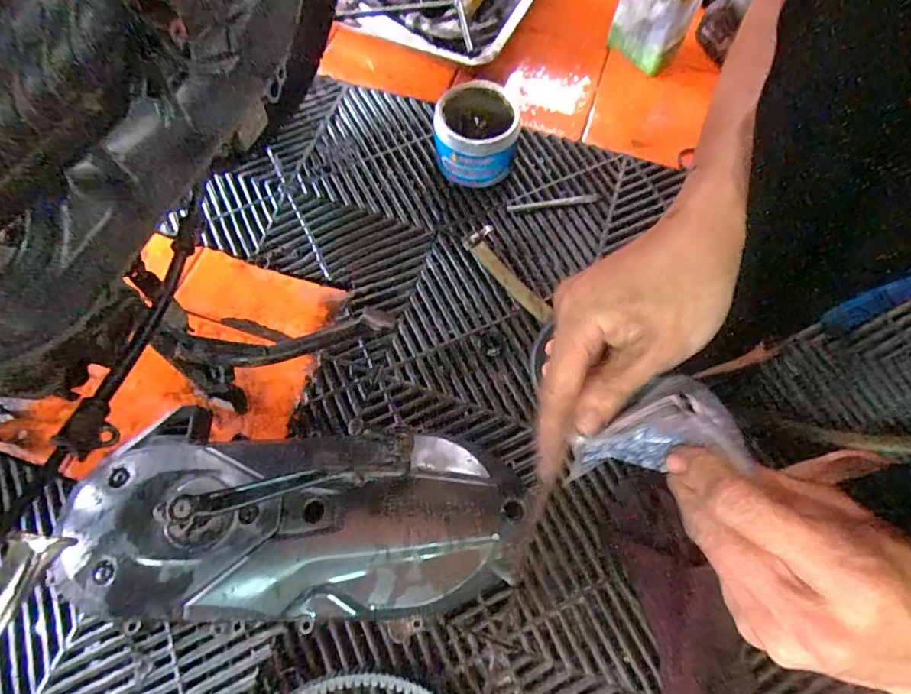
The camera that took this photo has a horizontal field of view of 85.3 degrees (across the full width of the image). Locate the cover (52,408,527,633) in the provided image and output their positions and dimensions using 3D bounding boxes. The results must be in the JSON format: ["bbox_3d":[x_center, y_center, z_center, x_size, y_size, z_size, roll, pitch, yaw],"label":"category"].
[{"bbox_3d":[-0.138,0.147,0.429,0.393,0.110,0.169,2,68,-1],"label":"cover"}]

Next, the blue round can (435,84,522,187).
[{"bbox_3d":[0.025,-0.260,0.612,0.100,0.089,0.102,9,68,2],"label":"blue round can"}]

